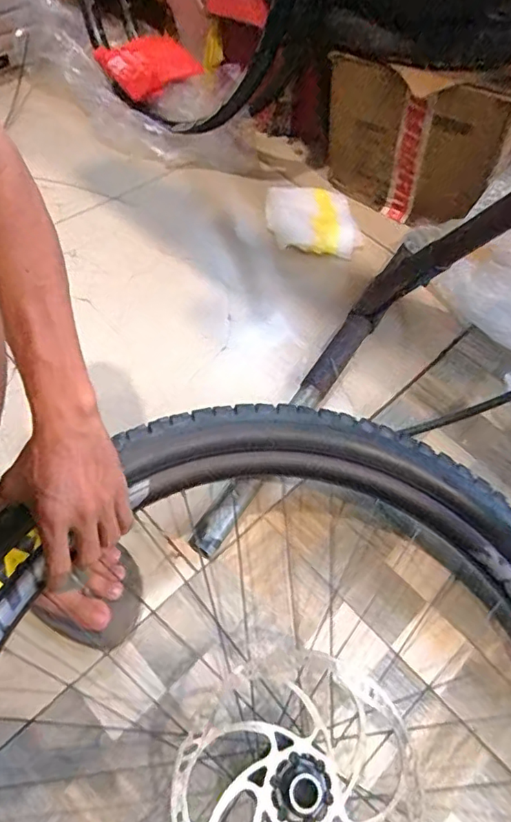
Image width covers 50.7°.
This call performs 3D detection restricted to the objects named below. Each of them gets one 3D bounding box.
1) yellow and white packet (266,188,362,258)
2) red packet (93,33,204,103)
[{"bbox_3d":[0.102,-0.330,0.930,0.159,0.051,0.141,0,58,-4],"label":"yellow and white packet"},{"bbox_3d":[-0.208,-0.692,1.077,0.171,0.042,0.149,-37,68,-25],"label":"red packet"}]

